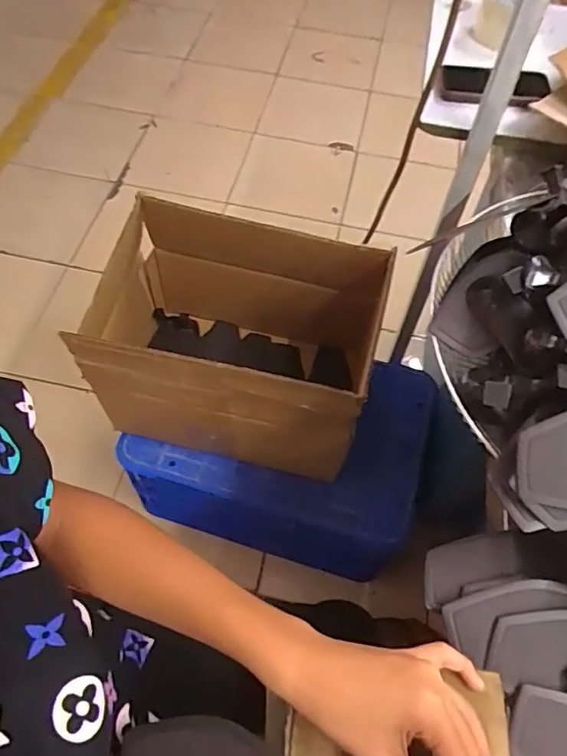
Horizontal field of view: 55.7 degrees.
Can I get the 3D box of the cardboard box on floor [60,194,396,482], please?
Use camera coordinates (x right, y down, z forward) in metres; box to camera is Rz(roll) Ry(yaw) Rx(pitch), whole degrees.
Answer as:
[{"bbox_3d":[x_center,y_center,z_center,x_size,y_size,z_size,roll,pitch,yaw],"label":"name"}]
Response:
[{"bbox_3d":[-0.111,-0.066,0.980,0.517,0.339,0.318,12,59,4],"label":"cardboard box on floor"}]

